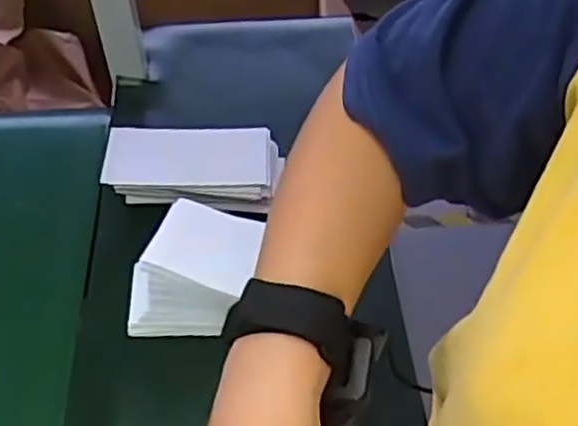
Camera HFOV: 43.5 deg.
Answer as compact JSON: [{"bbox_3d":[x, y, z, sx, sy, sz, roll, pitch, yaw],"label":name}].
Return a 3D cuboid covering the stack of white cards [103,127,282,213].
[{"bbox_3d":[-0.100,-0.043,0.765,0.180,0.059,0.089,-1,54,0],"label":"stack of white cards"}]

